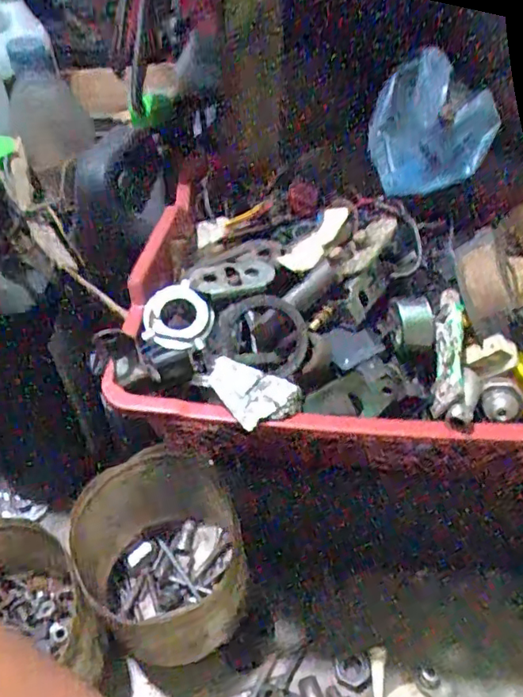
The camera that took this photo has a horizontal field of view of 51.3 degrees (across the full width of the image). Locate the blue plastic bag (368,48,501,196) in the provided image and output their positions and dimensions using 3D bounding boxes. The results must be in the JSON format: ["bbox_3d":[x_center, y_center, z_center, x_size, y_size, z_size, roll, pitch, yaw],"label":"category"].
[{"bbox_3d":[0.107,-0.150,0.360,0.081,0.057,0.068,-16,47,-14],"label":"blue plastic bag"}]

